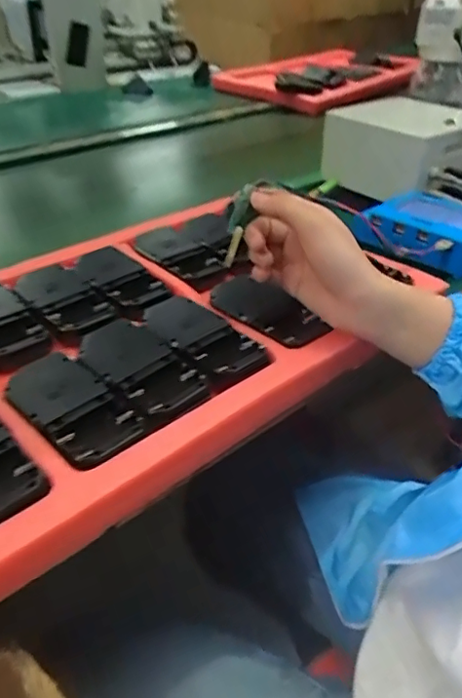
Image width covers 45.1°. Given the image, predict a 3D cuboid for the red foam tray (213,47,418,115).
[{"bbox_3d":[0.241,-0.708,1.435,0.320,0.047,0.556,31,47,31],"label":"red foam tray"}]

